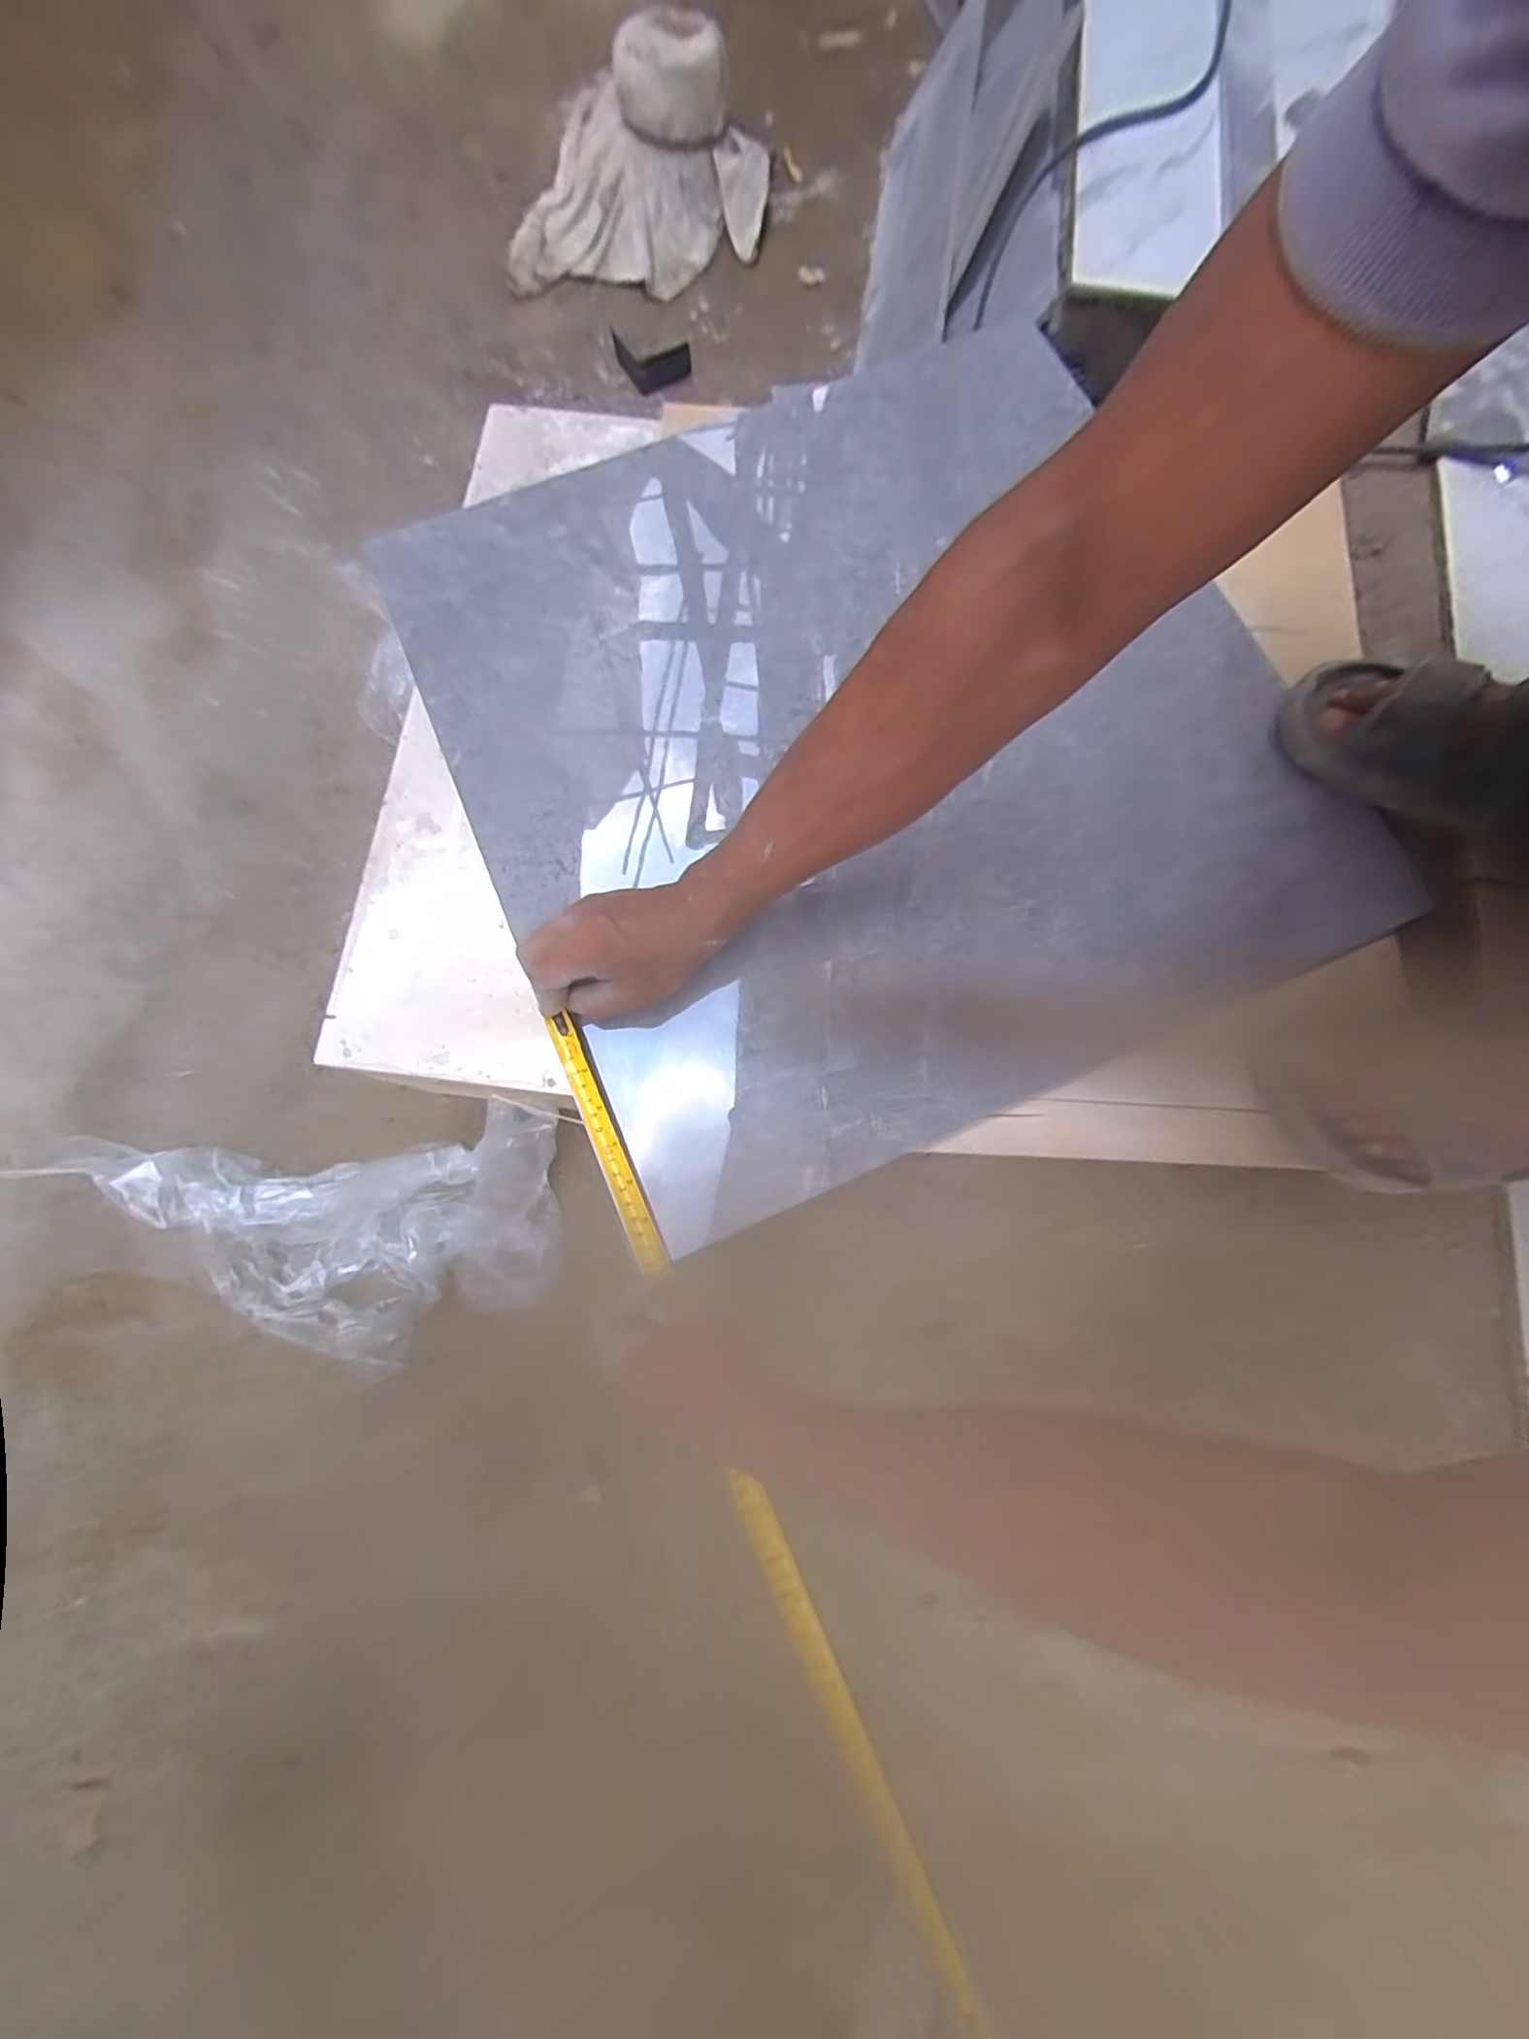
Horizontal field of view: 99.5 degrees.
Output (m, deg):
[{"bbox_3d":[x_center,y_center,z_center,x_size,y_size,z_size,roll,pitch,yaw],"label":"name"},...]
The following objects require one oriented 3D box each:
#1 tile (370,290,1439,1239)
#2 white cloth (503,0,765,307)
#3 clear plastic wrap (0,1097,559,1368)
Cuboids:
[{"bbox_3d":[0.075,-0.228,0.484,0.578,0.016,0.602,-24,79,-6],"label":"tile"},{"bbox_3d":[-0.171,-1.143,0.838,0.347,0.147,0.306,-3,78,-2],"label":"white cloth"},{"bbox_3d":[-0.429,0.203,0.583,0.441,0.042,0.214,-6,78,-2],"label":"clear plastic wrap"}]

